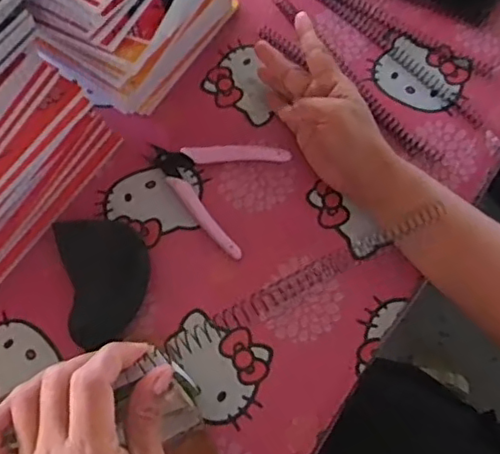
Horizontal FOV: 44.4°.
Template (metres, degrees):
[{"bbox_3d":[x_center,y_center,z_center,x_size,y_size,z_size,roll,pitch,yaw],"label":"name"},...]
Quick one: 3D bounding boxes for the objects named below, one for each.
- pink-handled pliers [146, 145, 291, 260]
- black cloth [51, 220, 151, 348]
[{"bbox_3d":[-0.037,-0.037,0.515,0.107,0.012,0.099,21,69,12],"label":"pink-handled pliers"},{"bbox_3d":[-0.110,0.041,0.473,0.063,0.034,0.089,-12,66,-2],"label":"black cloth"}]

